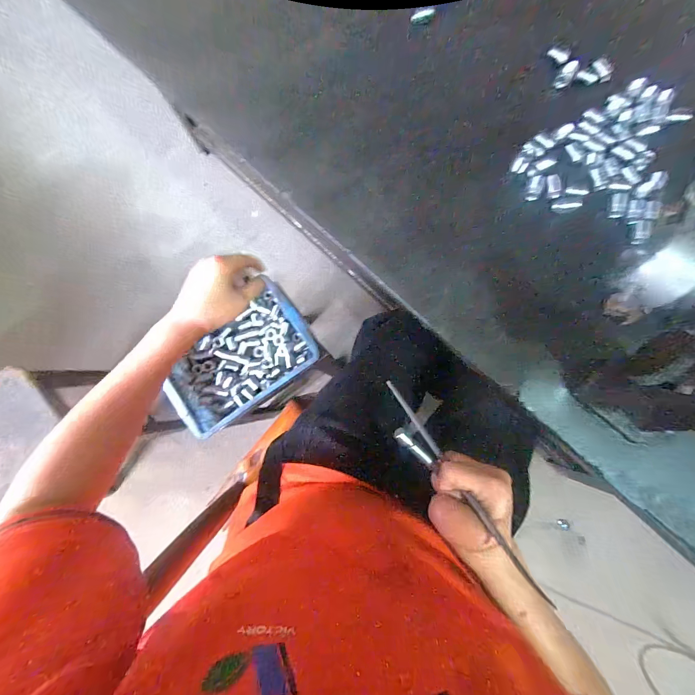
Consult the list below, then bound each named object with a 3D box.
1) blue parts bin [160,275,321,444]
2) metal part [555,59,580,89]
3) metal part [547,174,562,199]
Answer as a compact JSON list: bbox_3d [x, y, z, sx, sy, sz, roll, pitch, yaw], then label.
[{"bbox_3d":[-0.184,0.022,0.568,0.249,0.065,0.160,-37,81,-3],"label":"blue parts bin"},{"bbox_3d":[0.287,-0.357,0.418,0.018,0.014,0.038,28,84,7],"label":"metal part"},{"bbox_3d":[0.252,-0.198,0.393,0.013,0.012,0.030,-6,81,2],"label":"metal part"}]

